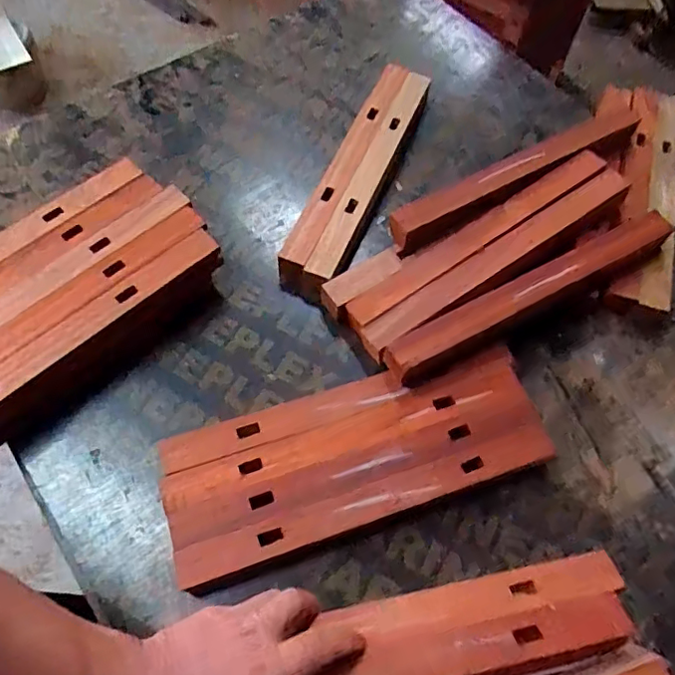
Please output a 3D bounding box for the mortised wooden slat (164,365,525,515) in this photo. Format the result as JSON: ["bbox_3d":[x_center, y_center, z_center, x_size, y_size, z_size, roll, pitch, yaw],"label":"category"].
[{"bbox_3d":[0.012,0.091,0.506,0.323,0.032,0.031,-17,64,-11],"label":"mortised wooden slat"}]

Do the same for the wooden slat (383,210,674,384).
[{"bbox_3d":[0.201,-0.049,0.554,0.347,0.026,0.040,-26,66,-15],"label":"wooden slat"}]

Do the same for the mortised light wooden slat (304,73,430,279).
[{"bbox_3d":[0.041,-0.186,0.648,0.030,0.038,0.315,21,63,9],"label":"mortised light wooden slat"}]

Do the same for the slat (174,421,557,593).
[{"bbox_3d":[0.031,0.142,0.480,0.324,0.031,0.031,-16,64,-11],"label":"slat"}]

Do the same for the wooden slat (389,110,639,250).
[{"bbox_3d":[0.201,-0.186,0.608,0.343,0.019,0.031,-28,66,-16],"label":"wooden slat"}]

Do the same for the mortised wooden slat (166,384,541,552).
[{"bbox_3d":[0.022,0.116,0.493,0.326,0.031,0.035,-18,64,-11],"label":"mortised wooden slat"}]

